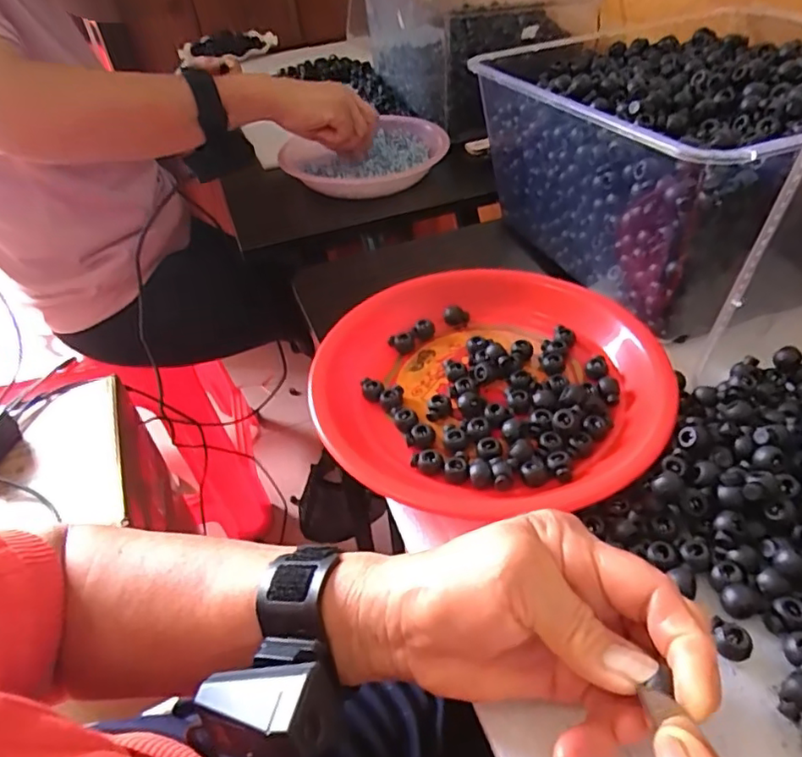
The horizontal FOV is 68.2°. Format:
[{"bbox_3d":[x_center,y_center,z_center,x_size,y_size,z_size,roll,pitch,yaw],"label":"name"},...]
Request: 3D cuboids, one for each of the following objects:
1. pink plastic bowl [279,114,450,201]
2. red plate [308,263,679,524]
[{"bbox_3d":[-0.036,-0.248,0.680,0.182,0.038,0.160,-24,46,-19],"label":"pink plastic bowl"},{"bbox_3d":[0.062,-0.001,0.399,0.220,0.029,0.236,-3,43,3],"label":"red plate"}]

